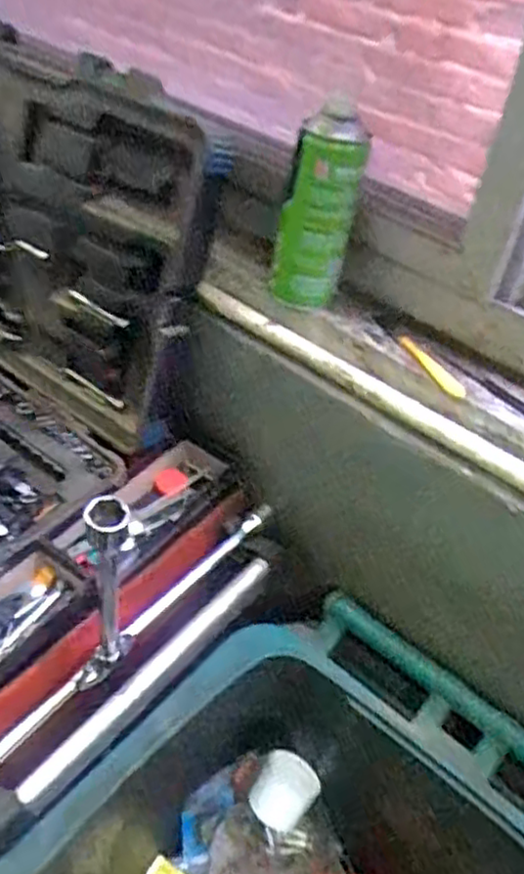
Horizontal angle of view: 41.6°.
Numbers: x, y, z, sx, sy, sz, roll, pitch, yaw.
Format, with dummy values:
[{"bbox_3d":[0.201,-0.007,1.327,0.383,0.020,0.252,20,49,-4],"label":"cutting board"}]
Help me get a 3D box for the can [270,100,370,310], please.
[{"bbox_3d":[0.049,-0.205,0.627,0.071,0.163,0.055,9,43,2],"label":"can"}]

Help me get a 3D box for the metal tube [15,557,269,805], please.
[{"bbox_3d":[-0.099,0.221,0.668,0.022,0.024,0.317,32,49,24],"label":"metal tube"}]

